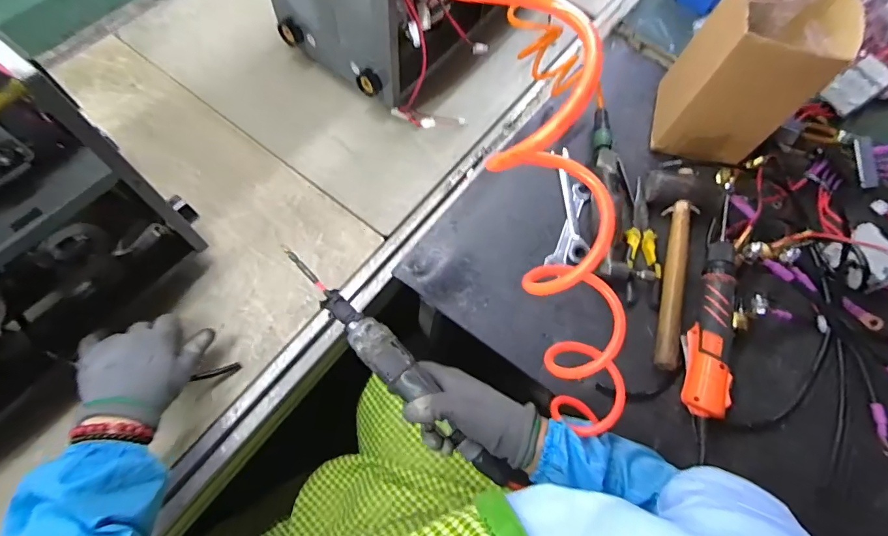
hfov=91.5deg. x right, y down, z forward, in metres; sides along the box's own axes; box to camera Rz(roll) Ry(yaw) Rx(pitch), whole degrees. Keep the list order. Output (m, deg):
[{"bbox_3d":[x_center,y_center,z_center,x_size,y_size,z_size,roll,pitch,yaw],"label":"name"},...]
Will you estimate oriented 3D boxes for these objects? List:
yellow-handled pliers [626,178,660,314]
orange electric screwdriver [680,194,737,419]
[{"bbox_3d":[0.284,-0.039,0.619,0.045,0.019,0.196,10,67,0],"label":"yellow-handled pliers"},{"bbox_3d":[0.355,0.043,0.570,0.057,0.049,0.301,17,67,3],"label":"orange electric screwdriver"}]

